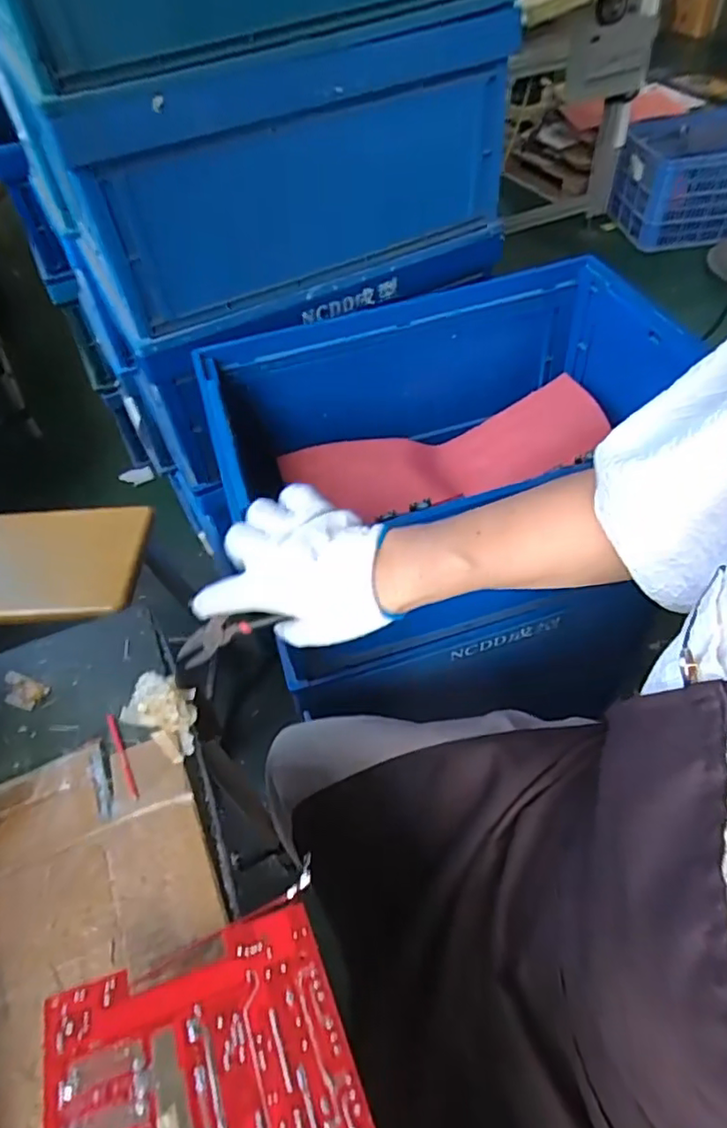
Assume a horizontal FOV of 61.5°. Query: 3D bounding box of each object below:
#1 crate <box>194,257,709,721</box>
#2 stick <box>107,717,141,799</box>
[{"bbox_3d":[0.105,-0.120,0.784,0.539,0.268,0.389,-15,51,-7],"label":"crate"},{"bbox_3d":[-0.160,0.126,0.405,0.006,0.004,0.067,-25,53,-15],"label":"stick"}]

